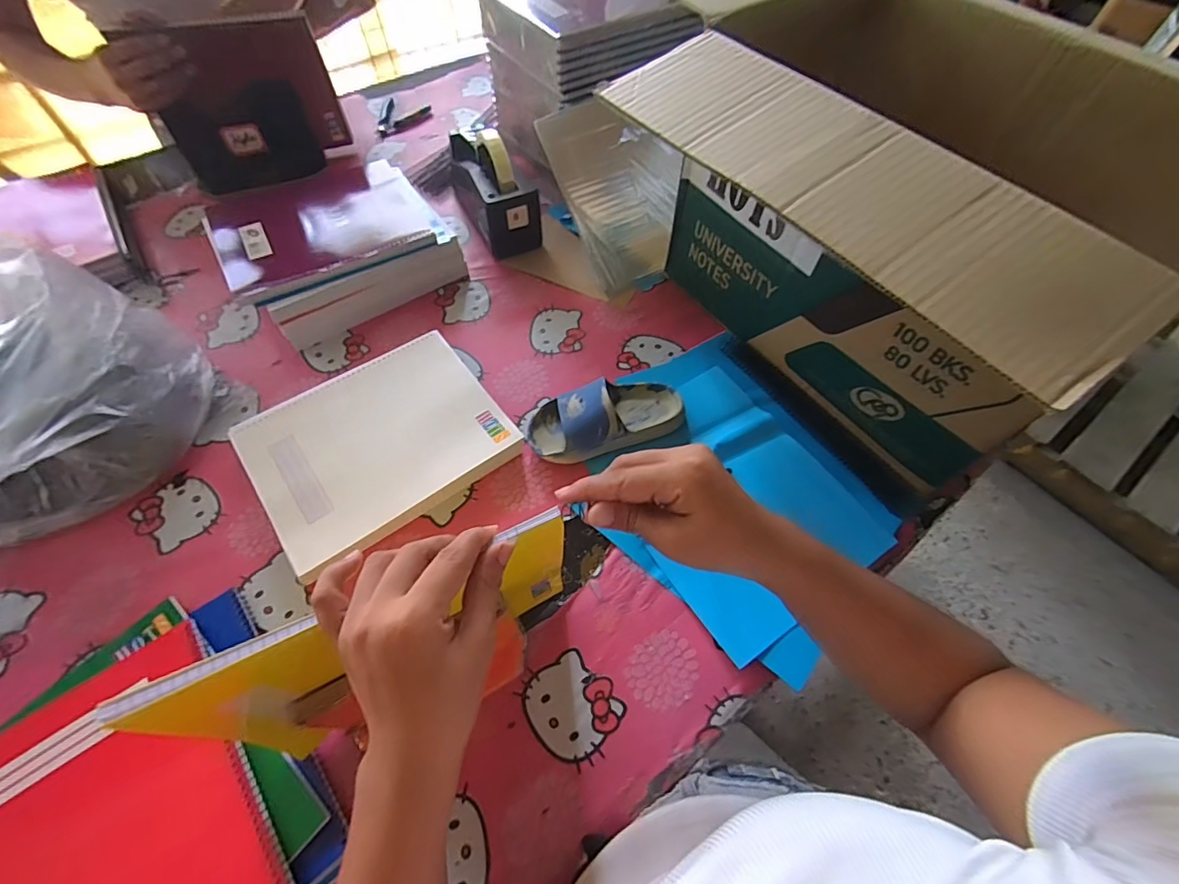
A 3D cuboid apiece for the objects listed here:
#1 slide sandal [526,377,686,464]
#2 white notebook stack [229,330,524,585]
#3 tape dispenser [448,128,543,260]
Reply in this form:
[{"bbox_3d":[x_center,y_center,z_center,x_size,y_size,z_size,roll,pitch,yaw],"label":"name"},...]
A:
[{"bbox_3d":[0.019,-0.029,0.561,0.179,0.061,0.092,-13,60,-9],"label":"slide sandal"},{"bbox_3d":[-0.229,0.001,0.551,0.246,0.037,0.194,-35,66,-20],"label":"white notebook stack"},{"bbox_3d":[-0.147,-0.387,0.735,0.075,0.126,0.204,-22,62,-14],"label":"tape dispenser"}]

